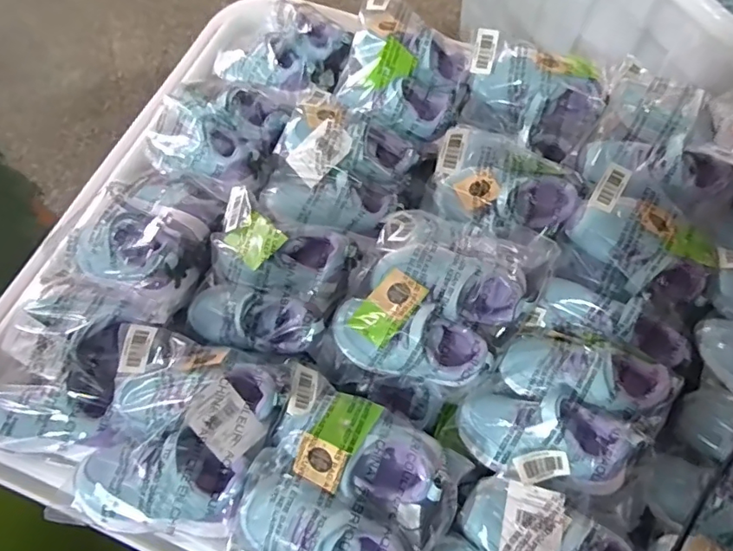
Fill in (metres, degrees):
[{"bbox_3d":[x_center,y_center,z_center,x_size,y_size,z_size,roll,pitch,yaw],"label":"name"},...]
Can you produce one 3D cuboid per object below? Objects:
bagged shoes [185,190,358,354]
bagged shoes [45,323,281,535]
[{"bbox_3d":[-0.106,0.004,0.553,0.168,0.069,0.169,18,67,9],"label":"bagged shoes"},{"bbox_3d":[-0.182,0.151,0.478,0.164,0.060,0.180,0,65,1],"label":"bagged shoes"}]

